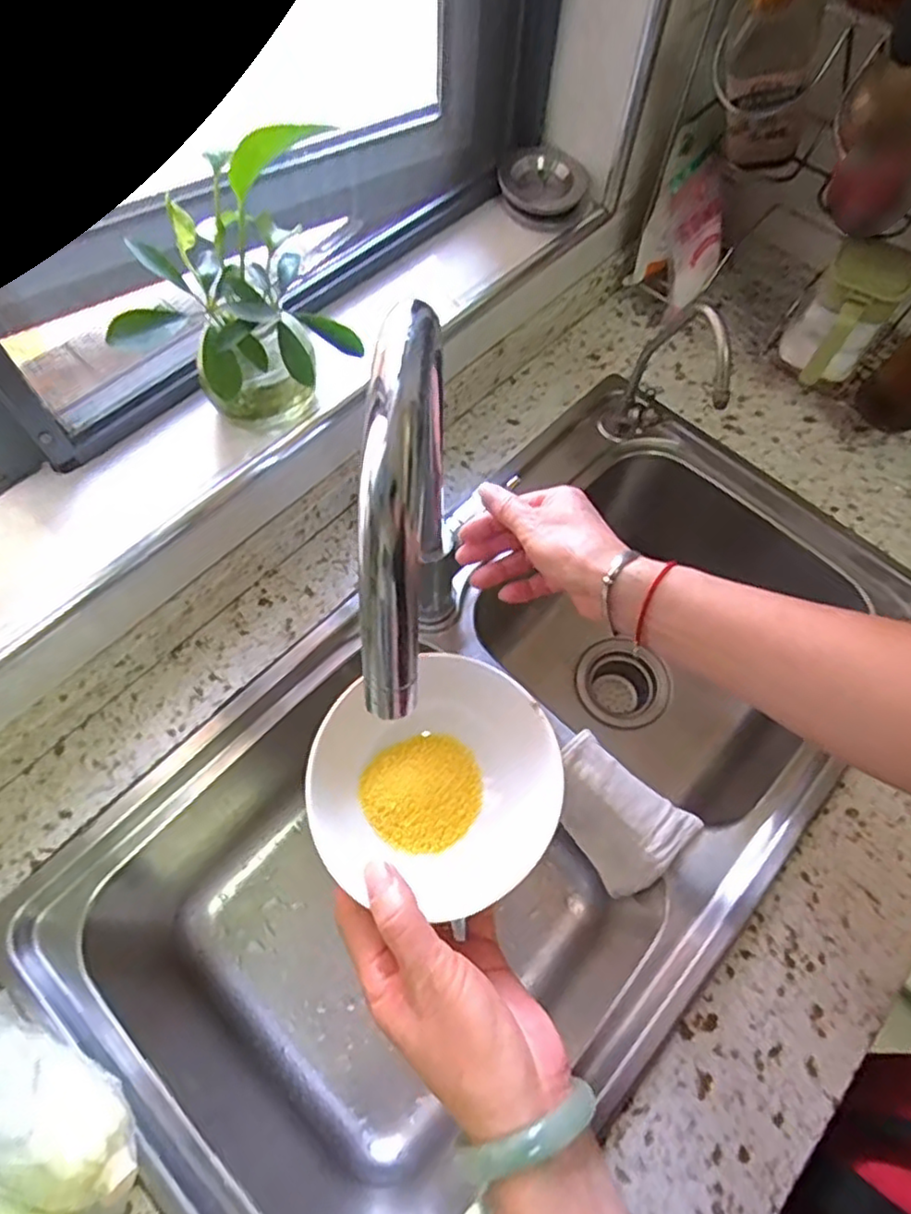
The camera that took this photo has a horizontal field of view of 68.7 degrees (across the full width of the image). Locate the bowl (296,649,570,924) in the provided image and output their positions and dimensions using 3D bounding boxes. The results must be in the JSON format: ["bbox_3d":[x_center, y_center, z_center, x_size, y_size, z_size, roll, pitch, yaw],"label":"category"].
[{"bbox_3d":[-0.013,0.097,0.371,0.133,0.049,0.129,1,65,-2],"label":"bowl"}]

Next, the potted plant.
[{"bbox_3d":[-0.139,-0.203,0.450,0.133,0.192,0.119,-2,65,-3],"label":"potted plant"}]

